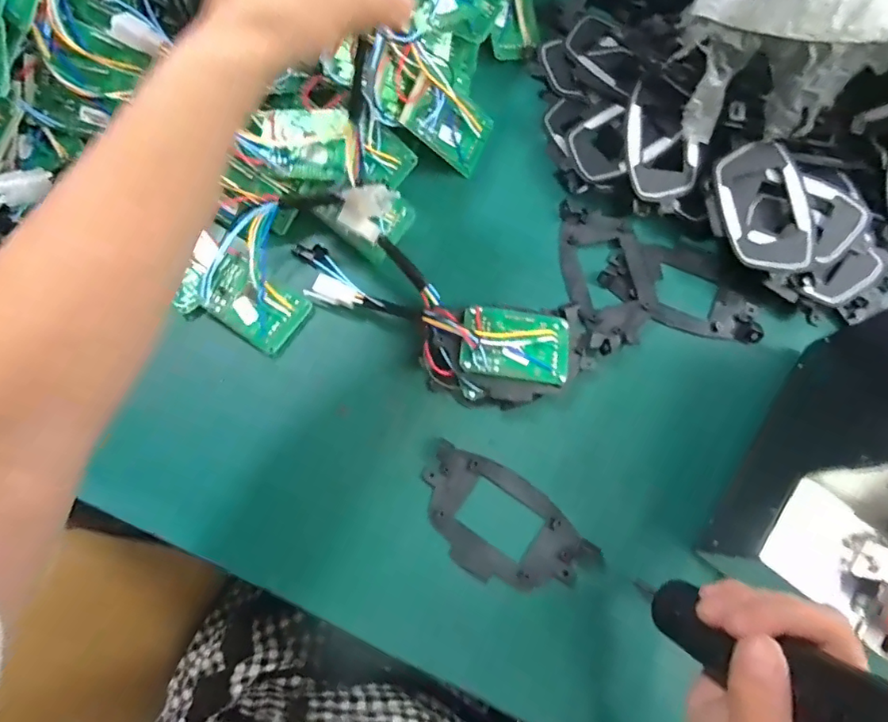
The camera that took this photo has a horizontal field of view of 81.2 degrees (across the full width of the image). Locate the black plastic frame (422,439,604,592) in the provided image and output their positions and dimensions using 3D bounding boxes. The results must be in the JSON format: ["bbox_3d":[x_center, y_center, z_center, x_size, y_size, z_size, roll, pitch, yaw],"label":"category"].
[{"bbox_3d":[0.039,0.112,0.349,0.122,0.007,0.070,28,79,8],"label":"black plastic frame"}]

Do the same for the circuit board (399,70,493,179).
[{"bbox_3d":[0.006,-0.182,0.398,0.009,0.081,0.047,36,99,45],"label":"circuit board"}]

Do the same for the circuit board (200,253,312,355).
[{"bbox_3d":[-0.140,-0.043,0.380,0.070,0.017,0.049,33,78,8],"label":"circuit board"}]

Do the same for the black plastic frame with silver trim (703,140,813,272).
[{"bbox_3d":[0.232,-0.113,0.385,0.069,0.012,0.095,1,83,6],"label":"black plastic frame with silver trim"}]

